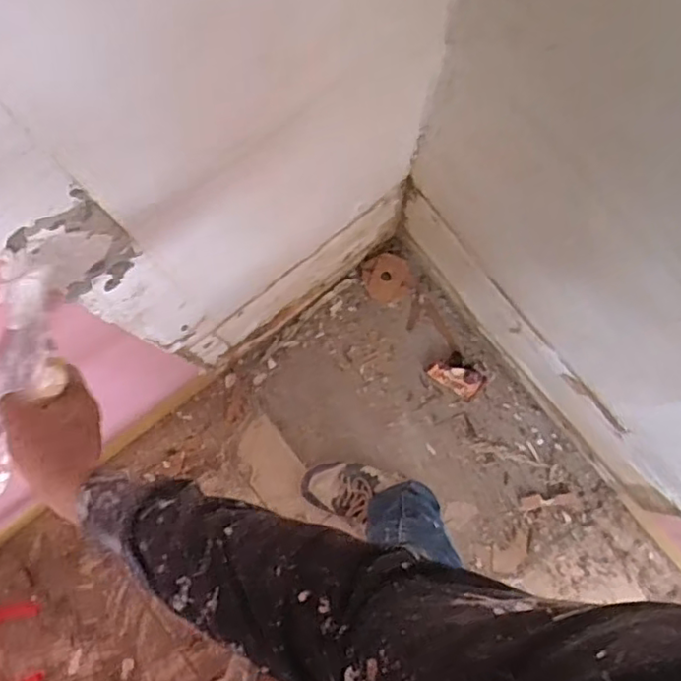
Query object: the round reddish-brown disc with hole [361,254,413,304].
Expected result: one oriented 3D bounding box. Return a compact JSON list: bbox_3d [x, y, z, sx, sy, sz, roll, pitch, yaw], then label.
[{"bbox_3d":[0.103,-0.136,1.383,0.101,0.015,0.101,0,79,-1],"label":"round reddish-brown disc with hole"}]

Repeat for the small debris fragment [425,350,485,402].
[{"bbox_3d":[0.244,0.072,1.331,0.107,0.028,0.073,43,81,6],"label":"small debris fragment"}]

